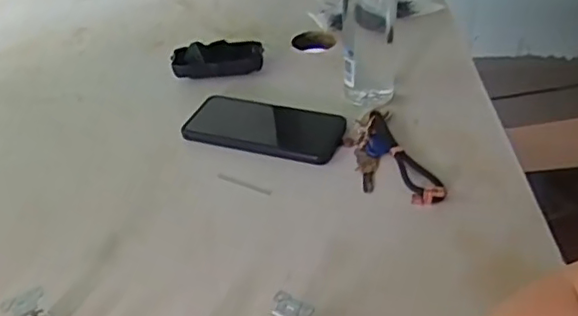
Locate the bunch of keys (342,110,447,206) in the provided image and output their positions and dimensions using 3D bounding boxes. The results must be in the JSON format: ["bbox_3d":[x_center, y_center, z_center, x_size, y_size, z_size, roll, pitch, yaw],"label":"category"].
[{"bbox_3d":[0.096,-0.001,0.605,0.065,0.017,0.143,-13,39,-10],"label":"bunch of keys"}]

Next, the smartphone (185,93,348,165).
[{"bbox_3d":[-0.027,-0.034,0.658,0.165,0.009,0.085,9,40,17],"label":"smartphone"}]

